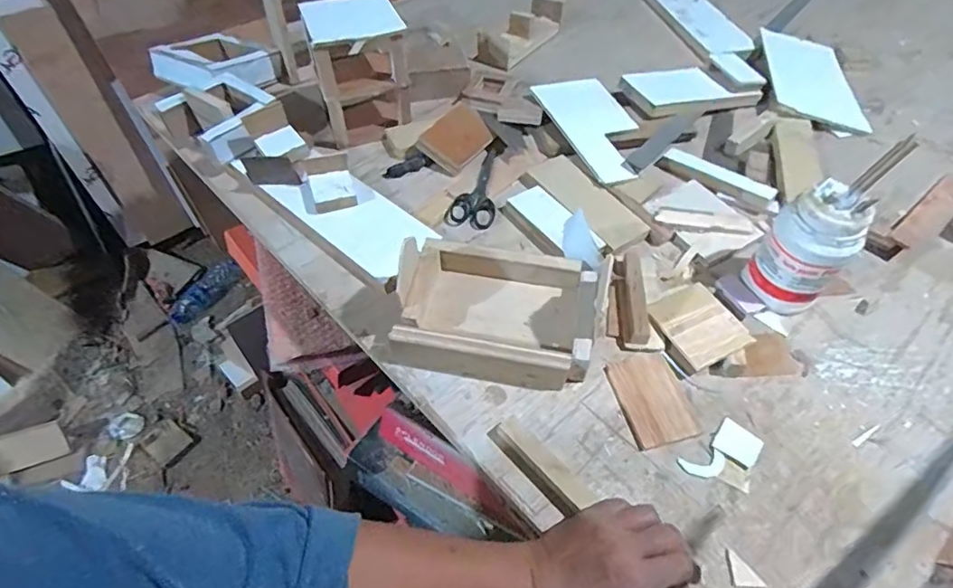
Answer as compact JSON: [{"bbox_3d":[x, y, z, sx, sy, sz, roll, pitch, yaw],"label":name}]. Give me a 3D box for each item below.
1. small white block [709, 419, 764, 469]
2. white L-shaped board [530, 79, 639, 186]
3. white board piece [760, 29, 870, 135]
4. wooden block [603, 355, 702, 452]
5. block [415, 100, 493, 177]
[{"bbox_3d":[0.238,0.136,0.476,0.039,0.004,0.037,37,60,27],"label":"small white block"},{"bbox_3d":[0.170,-0.231,0.727,0.111,0.013,0.199,-17,61,-16],"label":"white L-shaped board"},{"bbox_3d":[0.535,-0.343,0.832,0.139,0.009,0.272,16,53,5],"label":"white board piece"},{"bbox_3d":[0.169,0.102,0.506,0.063,0.005,0.089,-12,51,-8],"label":"wooden block"},{"bbox_3d":[-0.027,-0.213,0.717,0.091,0.013,0.071,-44,98,-2],"label":"block"}]

